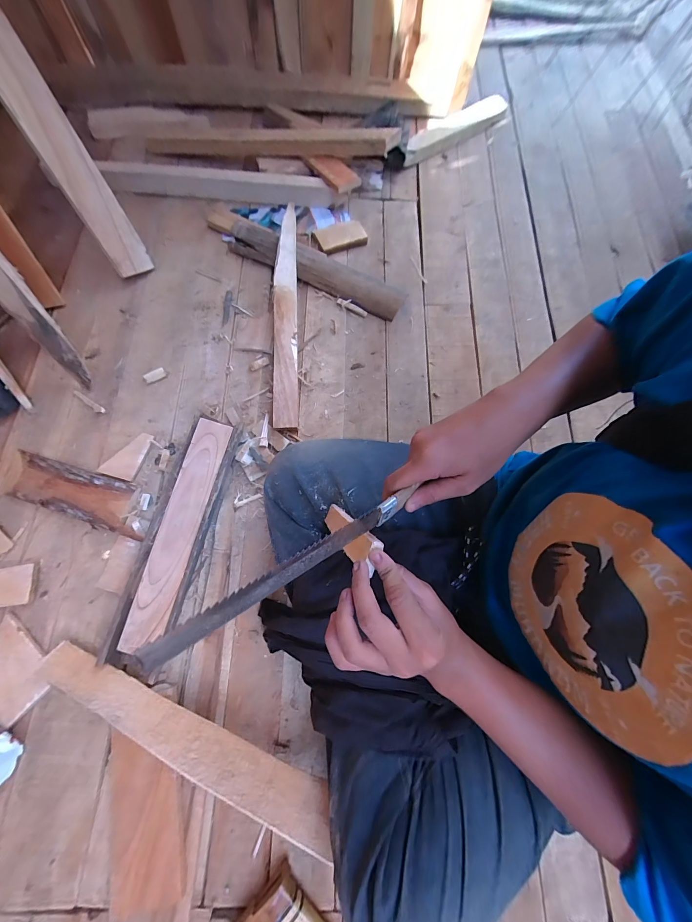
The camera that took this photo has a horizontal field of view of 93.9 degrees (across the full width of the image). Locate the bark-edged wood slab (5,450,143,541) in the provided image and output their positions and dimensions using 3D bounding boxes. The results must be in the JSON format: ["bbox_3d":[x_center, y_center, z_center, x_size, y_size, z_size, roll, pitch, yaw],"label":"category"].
[{"bbox_3d":[-0.486,0.059,0.588,0.272,0.019,0.089,16,72,3],"label":"bark-edged wood slab"}]

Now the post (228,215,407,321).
[{"bbox_3d":[-0.088,-0.460,0.757,0.480,0.039,0.086,27,73,7],"label":"post"}]

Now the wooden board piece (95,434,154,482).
[{"bbox_3d":[-0.412,-0.012,0.612,0.057,0.021,0.094,17,72,4],"label":"wooden board piece"}]

